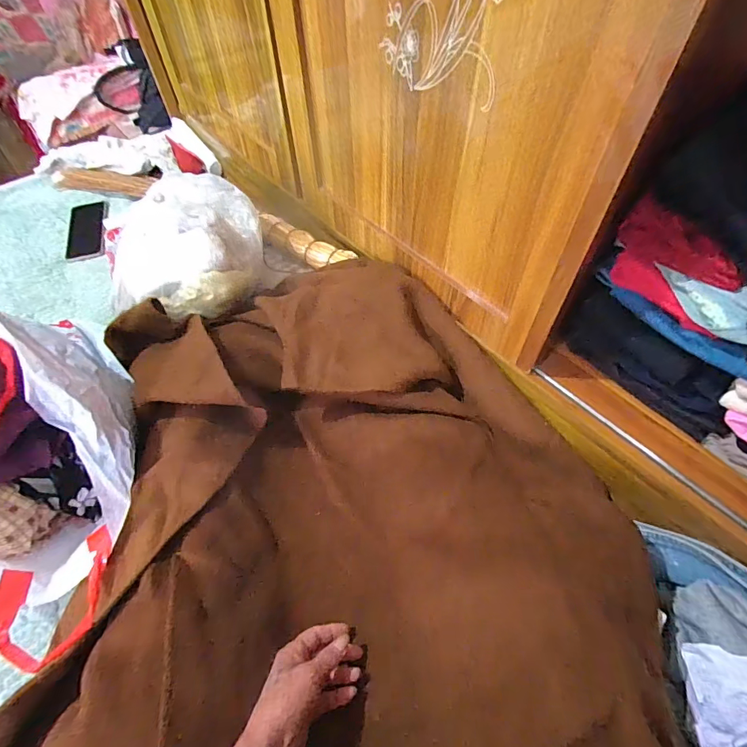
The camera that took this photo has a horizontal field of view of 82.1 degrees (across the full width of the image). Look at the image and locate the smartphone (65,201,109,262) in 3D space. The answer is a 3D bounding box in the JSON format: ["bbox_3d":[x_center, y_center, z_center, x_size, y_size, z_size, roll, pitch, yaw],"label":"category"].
[{"bbox_3d":[-0.622,-0.312,0.936,0.077,0.014,0.164,-7,63,-12],"label":"smartphone"}]

